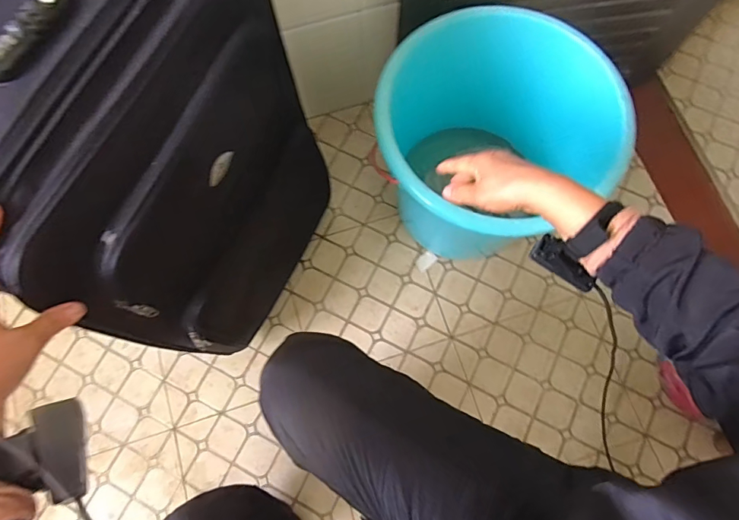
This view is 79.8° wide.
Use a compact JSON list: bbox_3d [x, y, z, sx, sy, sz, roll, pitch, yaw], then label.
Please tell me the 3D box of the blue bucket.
[{"bbox_3d":[0.202,-0.165,0.825,0.349,0.392,0.326,0,73,1],"label":"blue bucket"}]

